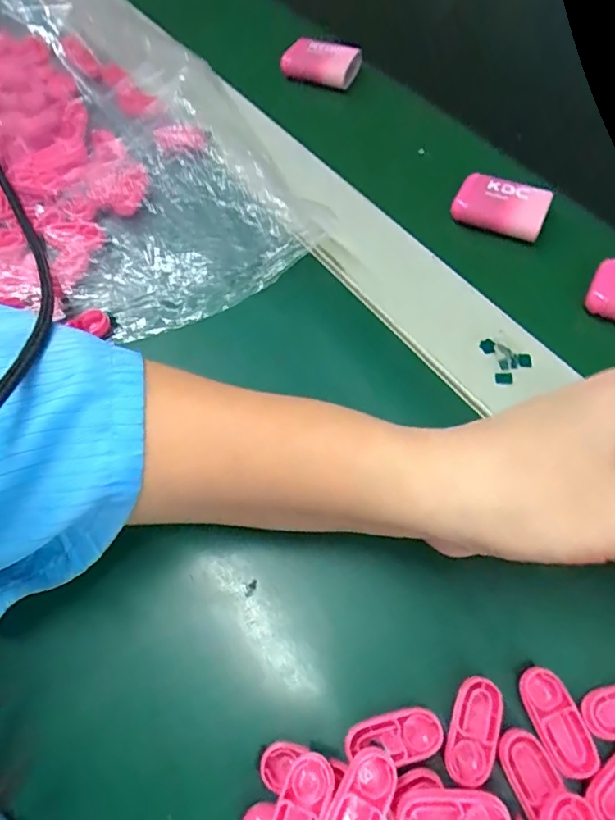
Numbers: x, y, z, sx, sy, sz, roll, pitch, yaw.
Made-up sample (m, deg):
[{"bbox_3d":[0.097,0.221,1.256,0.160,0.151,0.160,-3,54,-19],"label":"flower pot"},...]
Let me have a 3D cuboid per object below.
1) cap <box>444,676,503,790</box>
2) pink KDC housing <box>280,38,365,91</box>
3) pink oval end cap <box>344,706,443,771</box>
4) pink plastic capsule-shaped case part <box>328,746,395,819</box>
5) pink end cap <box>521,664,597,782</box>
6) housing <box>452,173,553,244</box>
[{"bbox_3d":[0.058,0.111,0.188,0.015,0.004,0.034,18,64,13],"label":"cap"},{"bbox_3d":[0.010,-0.250,0.391,0.049,0.020,0.036,18,64,13],"label":"pink KDC housing"},{"bbox_3d":[0.030,0.116,0.189,0.034,0.004,0.016,-14,61,-4],"label":"pink oval end cap"},{"bbox_3d":[0.017,0.128,0.174,0.015,0.008,0.034,24,65,16],"label":"pink plastic capsule-shaped case part"},{"bbox_3d":[0.087,0.108,0.188,0.016,0.004,0.033,-16,61,-5],"label":"pink end cap"},{"bbox_3d":[0.112,-0.118,0.312,0.051,0.013,0.031,25,65,16],"label":"housing"}]

